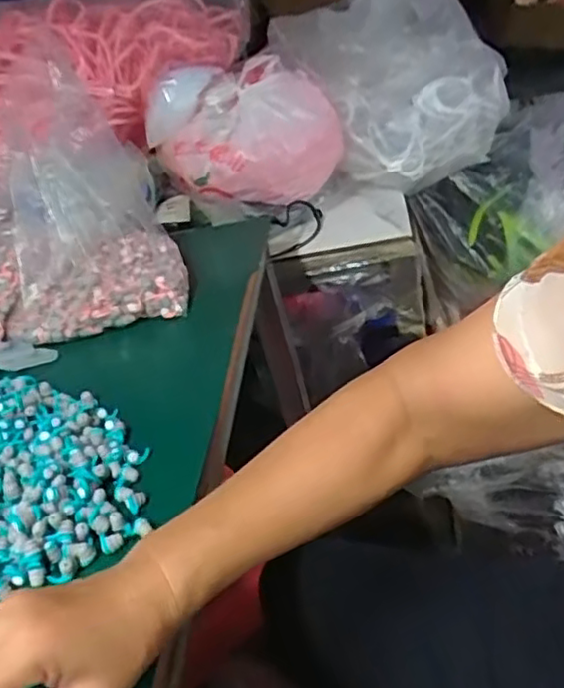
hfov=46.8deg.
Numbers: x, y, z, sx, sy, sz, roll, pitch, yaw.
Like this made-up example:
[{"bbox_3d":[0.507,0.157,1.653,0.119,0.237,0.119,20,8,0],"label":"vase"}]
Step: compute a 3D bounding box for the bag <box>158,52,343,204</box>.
[{"bbox_3d":[-0.036,-0.291,0.917,0.165,0.151,0.226,20,47,40],"label":"bag"}]

